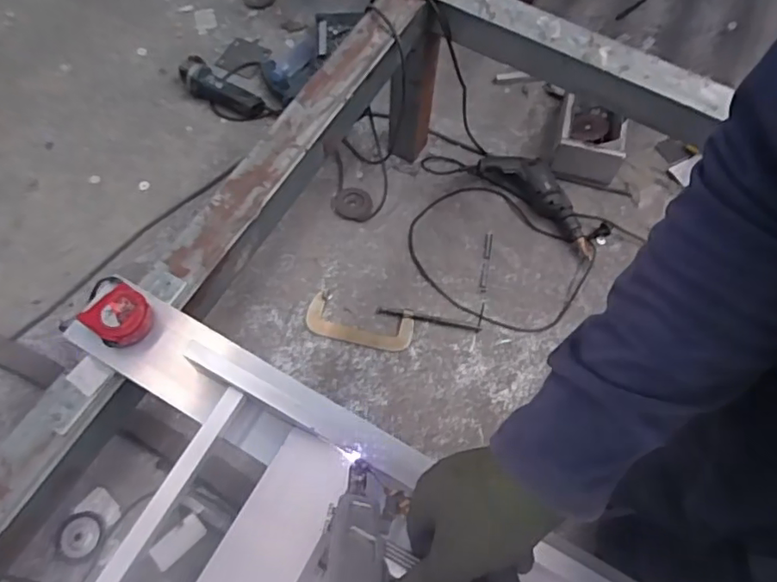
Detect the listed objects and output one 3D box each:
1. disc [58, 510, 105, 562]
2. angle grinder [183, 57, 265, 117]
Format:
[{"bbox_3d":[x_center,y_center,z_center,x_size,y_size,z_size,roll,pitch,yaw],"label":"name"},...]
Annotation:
[{"bbox_3d":[-0.595,0.473,1.135,0.078,0.015,0.084,0,65,-1],"label":"disc"},{"bbox_3d":[-0.454,-0.539,1.573,0.259,0.072,0.089,34,69,14],"label":"angle grinder"}]

